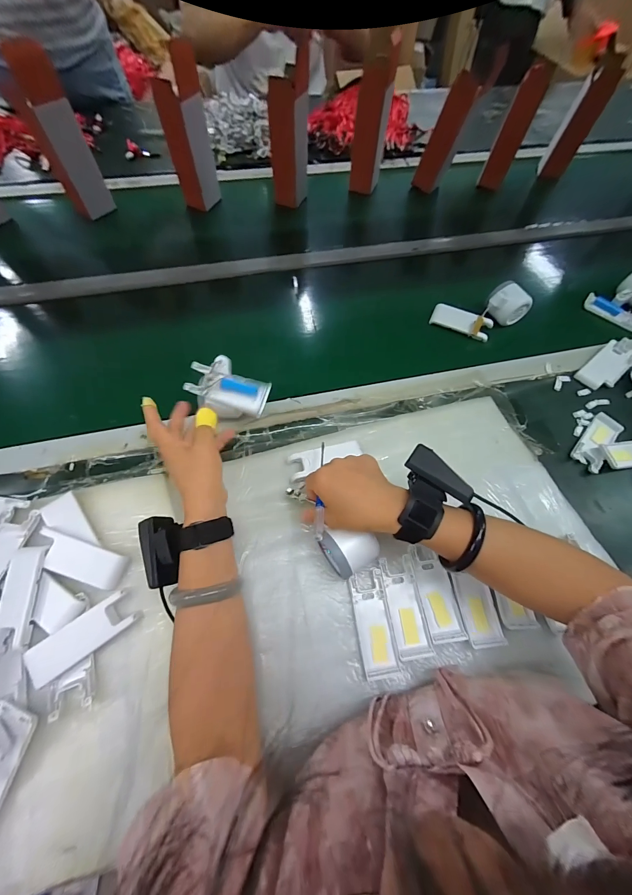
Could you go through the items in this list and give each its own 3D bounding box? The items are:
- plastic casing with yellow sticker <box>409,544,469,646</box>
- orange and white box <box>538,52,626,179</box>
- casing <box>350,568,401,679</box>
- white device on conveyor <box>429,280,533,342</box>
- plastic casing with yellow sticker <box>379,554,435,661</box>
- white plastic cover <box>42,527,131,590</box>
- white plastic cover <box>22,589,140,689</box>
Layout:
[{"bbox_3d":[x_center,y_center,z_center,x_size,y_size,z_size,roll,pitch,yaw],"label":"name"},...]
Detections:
[{"bbox_3d":[0.142,0.169,0.380,0.041,0.007,0.102,-6,65,-6],"label":"plastic casing with yellow sticker"},{"bbox_3d":[0.615,-0.753,0.768,0.065,0.213,0.056,30,67,11],"label":"orange and white box"},{"bbox_3d":[0.065,0.198,0.366,0.039,0.005,0.104,-5,65,-6],"label":"casing"},{"bbox_3d":[0.292,-0.238,0.567,0.153,0.069,0.081,-2,65,-4],"label":"white device on conveyor"},{"bbox_3d":[0.104,0.181,0.372,0.038,0.009,0.103,-6,65,-6],"label":"plastic casing with yellow sticker"},{"bbox_3d":[-0.262,0.125,0.360,0.096,0.012,0.039,18,65,5],"label":"white plastic cover"},{"bbox_3d":[-0.241,0.196,0.335,0.100,0.011,0.039,-34,71,-17],"label":"white plastic cover"}]

